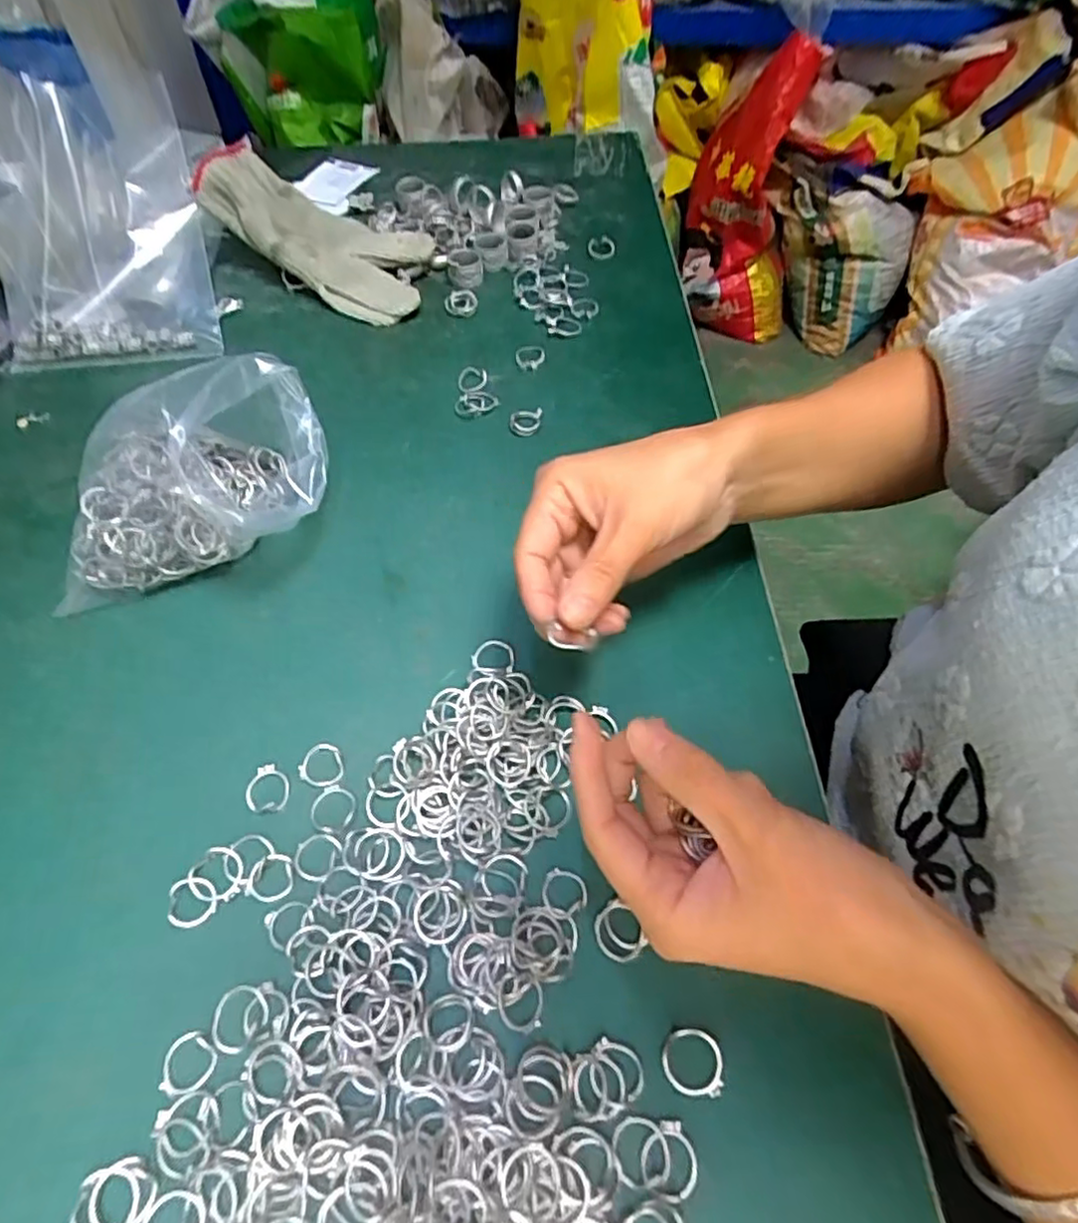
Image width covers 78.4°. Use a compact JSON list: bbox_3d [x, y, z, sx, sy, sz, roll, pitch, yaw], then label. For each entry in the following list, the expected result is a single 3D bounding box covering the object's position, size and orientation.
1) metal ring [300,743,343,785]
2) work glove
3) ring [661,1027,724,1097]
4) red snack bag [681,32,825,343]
[{"bbox_3d":[-0.104,0.073,0.314,0.020,0.004,0.021,0,57,0],"label":"metal ring"},{"bbox_3d":[-0.165,-0.295,0.516,0.189,0.046,0.090,34,62,1],"label":"work glove"},{"bbox_3d":[0.058,0.170,0.250,0.023,0.004,0.021,3,57,2],"label":"ring"},{"bbox_3d":[0.478,-0.909,1.509,0.283,0.568,0.146,18,57,10],"label":"red snack bag"}]

